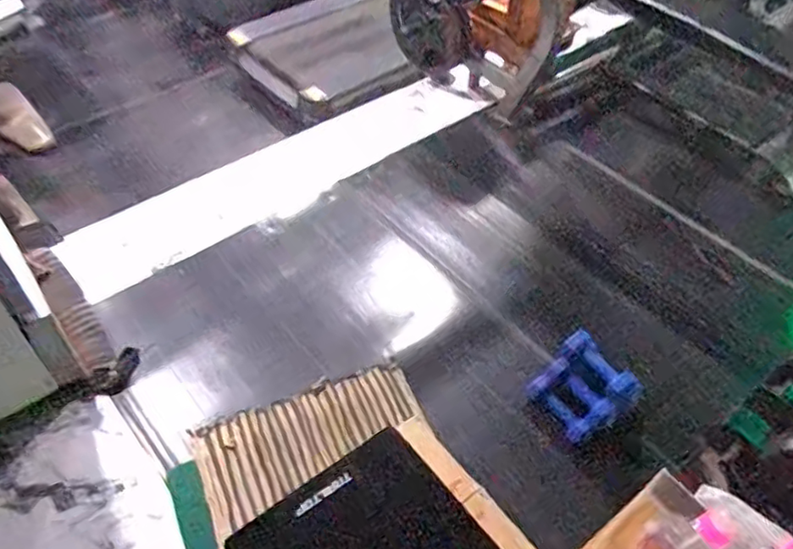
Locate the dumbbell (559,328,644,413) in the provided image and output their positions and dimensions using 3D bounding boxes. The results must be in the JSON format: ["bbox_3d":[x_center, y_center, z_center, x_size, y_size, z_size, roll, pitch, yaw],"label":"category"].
[{"bbox_3d":[0.584,0.270,1.744,0.071,0.095,0.247,-33,67,-25],"label":"dumbbell"}]

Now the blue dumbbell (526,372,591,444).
[{"bbox_3d":[0.479,0.397,1.817,0.057,0.070,0.216,-34,76,-25],"label":"blue dumbbell"}]

